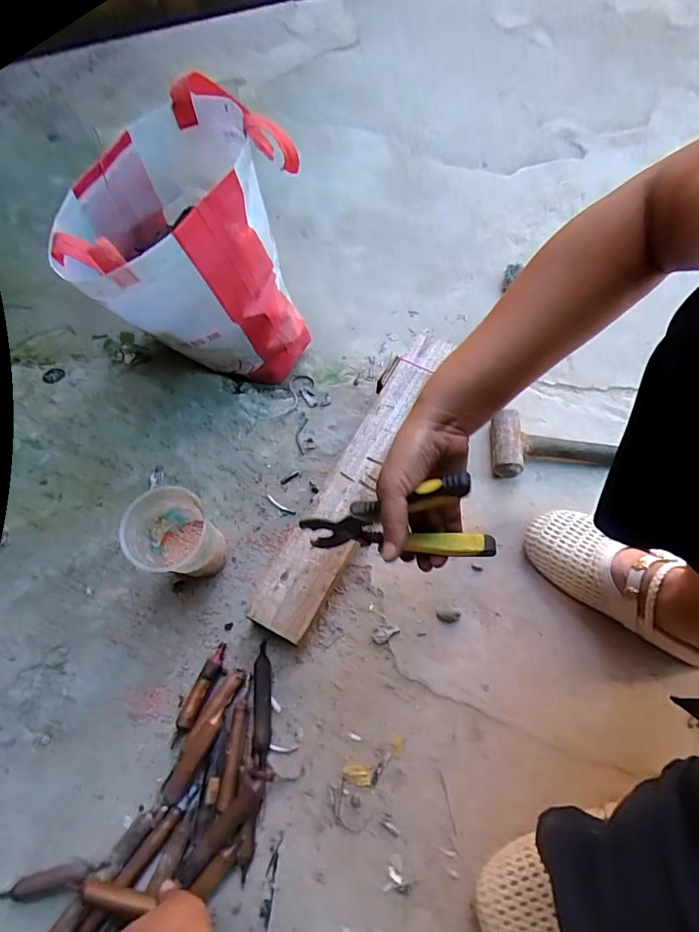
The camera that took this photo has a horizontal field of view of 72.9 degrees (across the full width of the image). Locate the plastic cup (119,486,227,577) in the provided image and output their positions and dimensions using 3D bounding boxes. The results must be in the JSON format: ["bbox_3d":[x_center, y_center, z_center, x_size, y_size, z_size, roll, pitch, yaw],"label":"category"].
[{"bbox_3d":[-0.194,0.087,0.544,0.088,0.134,0.089,-37,69,-17],"label":"plastic cup"}]

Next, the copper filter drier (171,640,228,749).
[{"bbox_3d":[-0.168,0.253,0.528,0.020,0.021,0.109,19,63,6],"label":"copper filter drier"}]

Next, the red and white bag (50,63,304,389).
[{"bbox_3d":[-0.204,-0.265,0.630,0.276,0.307,0.185,-31,67,-15],"label":"red and white bag"}]

